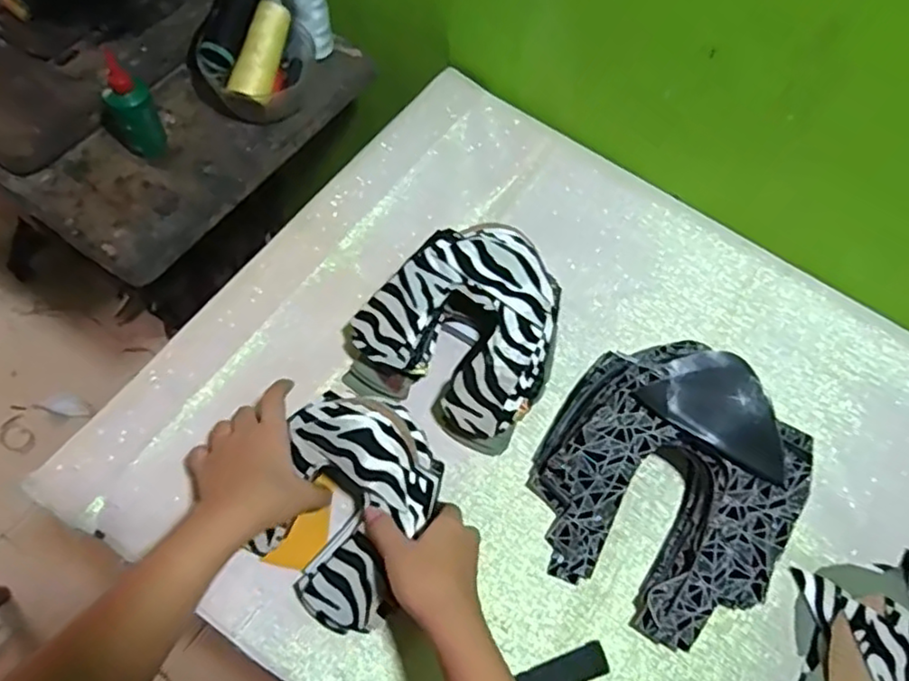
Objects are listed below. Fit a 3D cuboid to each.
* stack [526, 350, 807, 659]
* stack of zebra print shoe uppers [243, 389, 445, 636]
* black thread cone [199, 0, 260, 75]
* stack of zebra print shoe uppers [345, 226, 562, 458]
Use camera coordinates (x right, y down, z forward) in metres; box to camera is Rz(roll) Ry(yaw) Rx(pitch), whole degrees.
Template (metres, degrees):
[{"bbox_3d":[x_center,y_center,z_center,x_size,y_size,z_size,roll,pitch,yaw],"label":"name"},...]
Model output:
[{"bbox_3d":[0.179,0.114,0.536,0.208,0.103,0.219,32,66,10],"label":"stack"},{"bbox_3d":[-0.081,0.124,0.522,0.125,0.081,0.168,28,67,10],"label":"stack of zebra print shoe uppers"},{"bbox_3d":[-0.235,-0.348,0.697,0.044,0.034,0.121,18,81,5],"label":"black thread cone"},{"bbox_3d":[0.008,-0.016,0.590,0.175,0.079,0.176,26,65,7],"label":"stack of zebra print shoe uppers"}]

